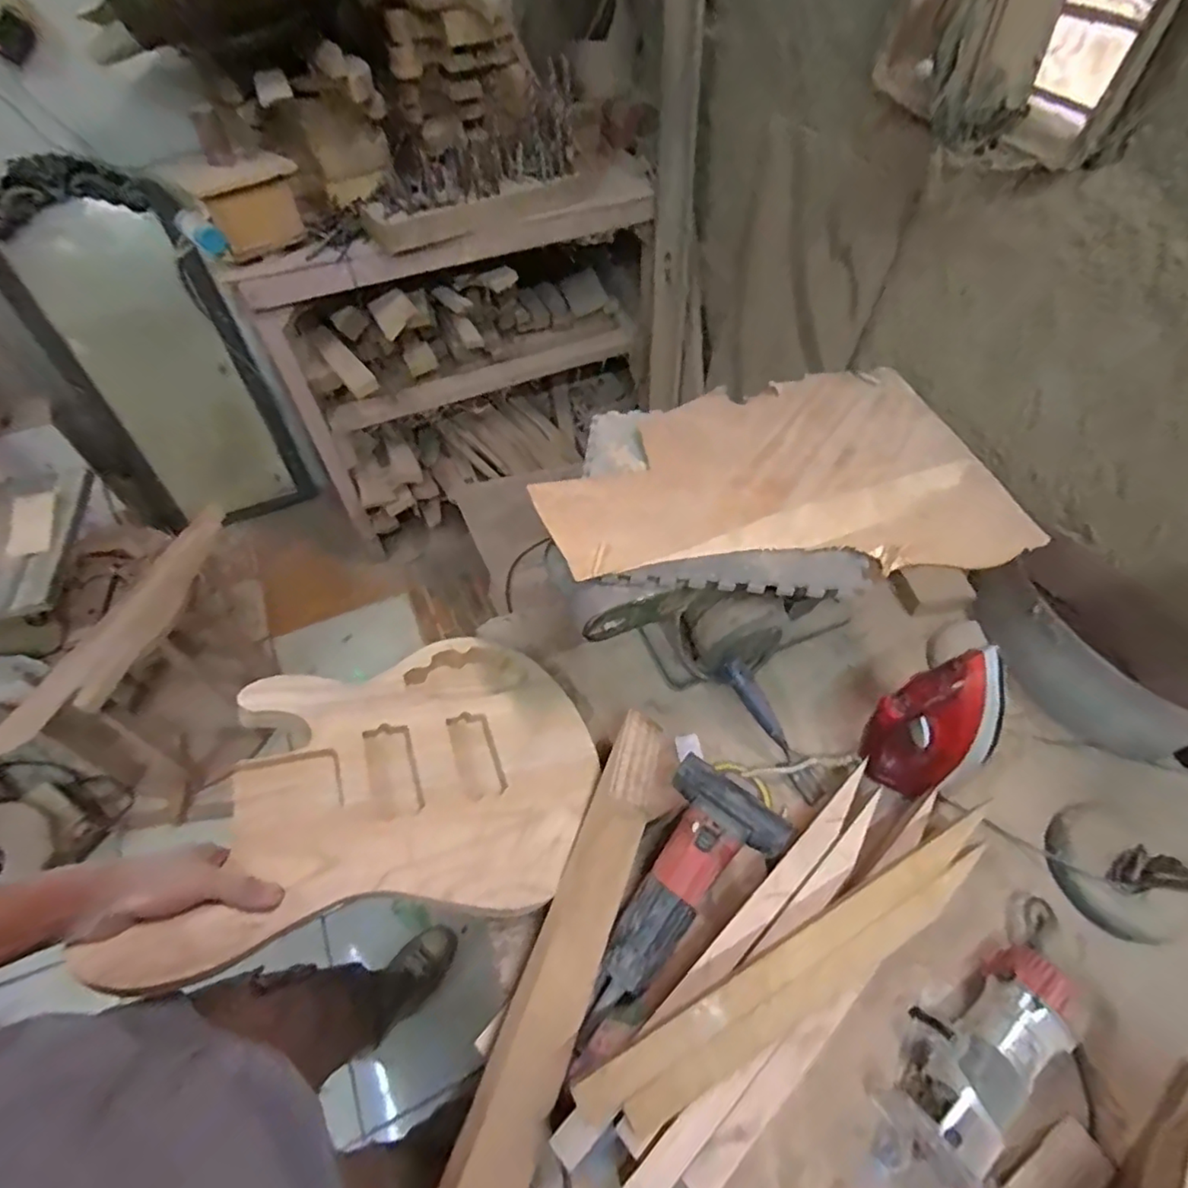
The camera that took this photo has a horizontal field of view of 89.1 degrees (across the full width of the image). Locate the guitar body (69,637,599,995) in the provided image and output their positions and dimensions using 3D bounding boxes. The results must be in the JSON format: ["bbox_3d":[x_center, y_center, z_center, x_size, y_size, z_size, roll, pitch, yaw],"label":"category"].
[{"bbox_3d":[-0.217,0.192,0.656,0.442,0.040,0.319,1,48,-26],"label":"guitar body"}]

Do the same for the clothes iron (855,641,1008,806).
[{"bbox_3d":[0.376,0.162,0.683,0.093,0.234,0.101,-21,56,-14],"label":"clothes iron"}]

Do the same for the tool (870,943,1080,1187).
[{"bbox_3d":[0.362,0.442,0.565,0.244,0.078,0.111,-35,61,-22],"label":"tool"}]

